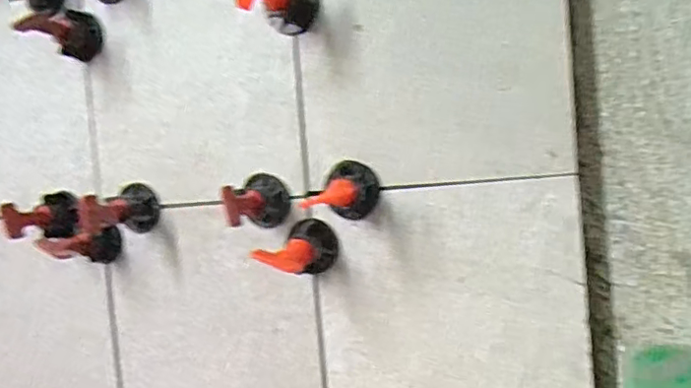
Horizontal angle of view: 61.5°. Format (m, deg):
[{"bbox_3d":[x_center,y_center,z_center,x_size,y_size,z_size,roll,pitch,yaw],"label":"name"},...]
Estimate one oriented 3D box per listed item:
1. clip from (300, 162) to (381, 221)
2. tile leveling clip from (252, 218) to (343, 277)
[{"bbox_3d":[0.000,-0.001,0.307,0.030,0.031,0.057,-4,3,11],"label":"clip"},{"bbox_3d":[-0.027,0.032,0.322,0.026,0.031,0.054,-4,3,24],"label":"tile leveling clip"}]

